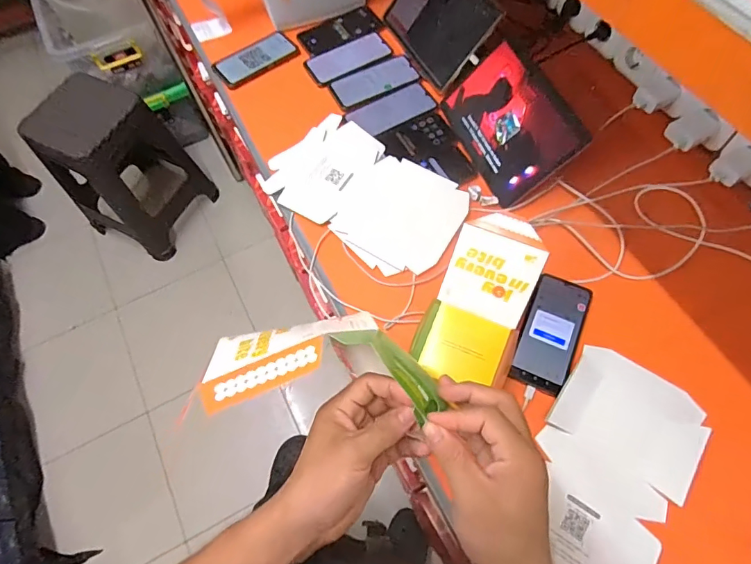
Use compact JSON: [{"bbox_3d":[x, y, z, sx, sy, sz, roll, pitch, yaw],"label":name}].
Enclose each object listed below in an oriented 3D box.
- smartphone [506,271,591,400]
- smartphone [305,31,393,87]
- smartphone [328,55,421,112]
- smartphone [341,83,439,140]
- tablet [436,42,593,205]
[{"bbox_3d":[0.249,0.070,0.643,0.077,0.005,0.171,23,68,13],"label":"smartphone"},{"bbox_3d":[-0.056,-0.451,0.914,0.169,0.007,0.084,-29,67,-10],"label":"smartphone"},{"bbox_3d":[-0.003,-0.386,0.876,0.168,0.007,0.085,-28,66,-10],"label":"smartphone"},{"bbox_3d":[0.032,-0.314,0.840,0.165,0.008,0.085,-31,67,-11],"label":"smartphone"},{"bbox_3d":[0.217,-0.269,0.748,0.016,0.164,0.255,4,55,-42],"label":"tablet"}]

